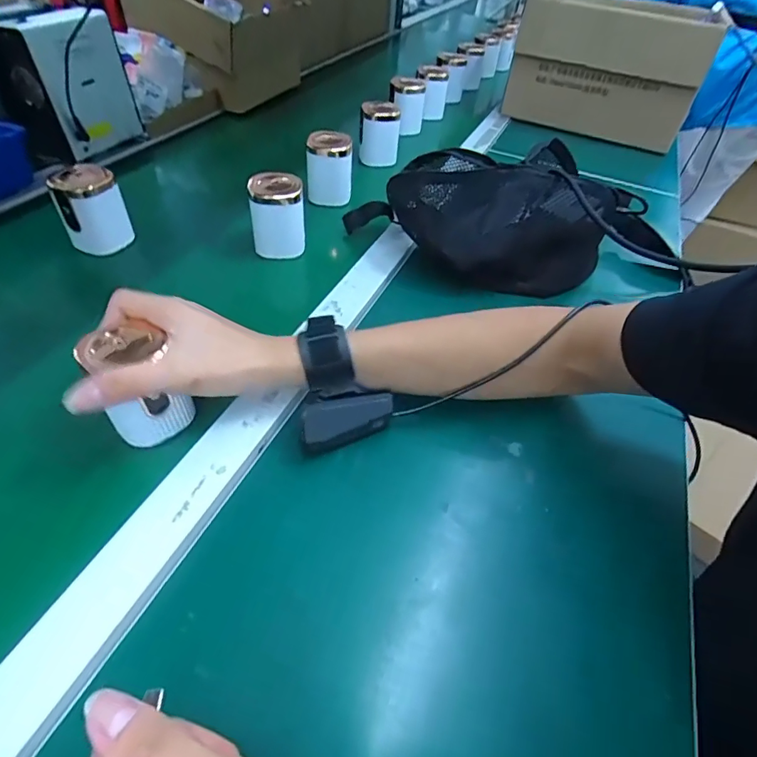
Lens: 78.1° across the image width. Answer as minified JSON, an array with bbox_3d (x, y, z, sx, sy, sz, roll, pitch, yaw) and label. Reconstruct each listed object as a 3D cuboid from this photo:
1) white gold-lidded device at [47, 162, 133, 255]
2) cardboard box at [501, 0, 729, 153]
[{"bbox_3d":[-0.296,-0.177,0.491,0.060,0.072,0.053,-20,54,-22],"label":"white gold-lidded device"},{"bbox_3d":[0.388,-0.530,0.805,0.302,0.188,0.135,23,50,13],"label":"cardboard box"}]

